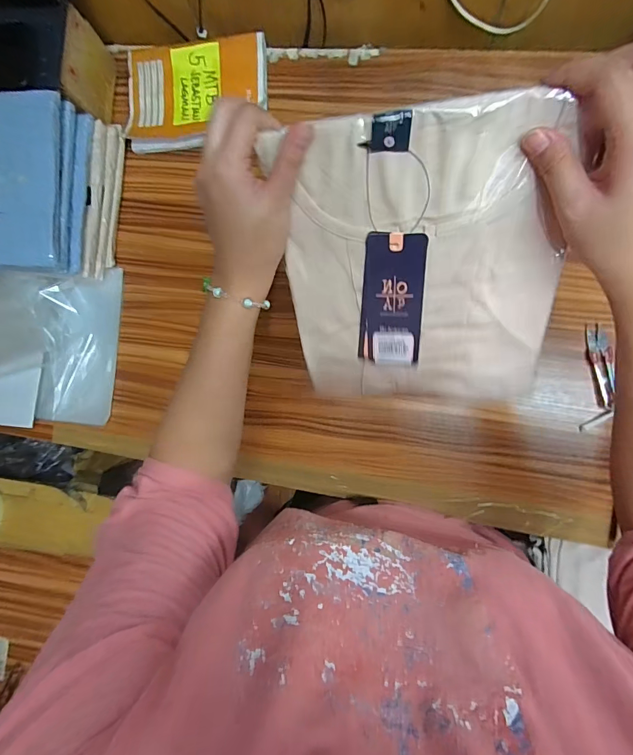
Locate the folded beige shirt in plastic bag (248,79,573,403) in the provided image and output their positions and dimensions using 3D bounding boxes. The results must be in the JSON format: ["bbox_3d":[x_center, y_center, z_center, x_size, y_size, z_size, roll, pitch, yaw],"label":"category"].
[{"bbox_3d":[0.078,-0.073,0.304,0.198,0.010,0.232,0,128,14],"label":"folded beige shirt in plastic bag"}]

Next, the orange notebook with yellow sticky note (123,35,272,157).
[{"bbox_3d":[-0.171,-0.403,0.543,0.202,0.017,0.134,0,88,8],"label":"orange notebook with yellow sticky note"}]

